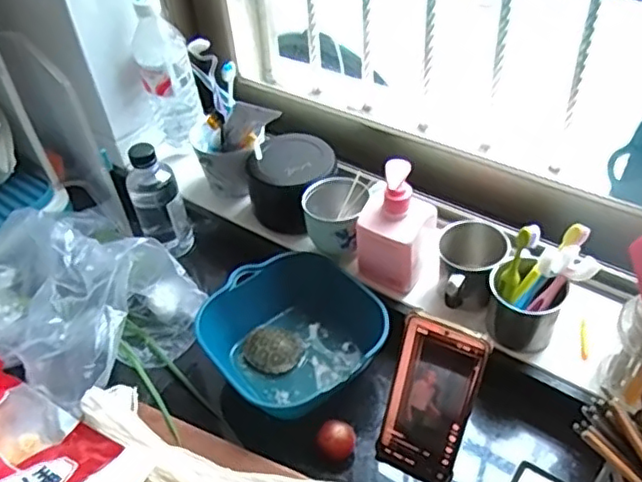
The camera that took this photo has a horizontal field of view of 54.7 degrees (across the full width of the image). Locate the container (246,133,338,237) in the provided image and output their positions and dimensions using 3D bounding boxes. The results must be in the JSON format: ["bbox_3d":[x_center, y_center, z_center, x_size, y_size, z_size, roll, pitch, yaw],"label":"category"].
[{"bbox_3d":[-0.037,-0.073,0.785,0.105,0.078,0.109,-3,45,3],"label":"container"}]

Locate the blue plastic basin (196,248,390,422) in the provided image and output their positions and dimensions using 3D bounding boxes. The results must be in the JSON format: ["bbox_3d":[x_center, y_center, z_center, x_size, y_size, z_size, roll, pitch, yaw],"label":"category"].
[{"bbox_3d":[-0.023,0.102,0.691,0.181,0.089,0.179,29,55,30],"label":"blue plastic basin"}]

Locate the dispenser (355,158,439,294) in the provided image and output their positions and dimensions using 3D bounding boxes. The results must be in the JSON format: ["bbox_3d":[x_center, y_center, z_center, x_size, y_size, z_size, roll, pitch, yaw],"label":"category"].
[{"bbox_3d":[0.083,-0.019,0.675,0.078,0.145,0.061,21,51,25],"label":"dispenser"}]

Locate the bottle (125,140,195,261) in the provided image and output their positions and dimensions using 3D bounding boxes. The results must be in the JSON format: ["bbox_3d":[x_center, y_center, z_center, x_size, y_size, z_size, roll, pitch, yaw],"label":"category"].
[{"bbox_3d":[-0.214,-0.054,0.810,0.060,0.169,0.066,-22,47,-16],"label":"bottle"}]

